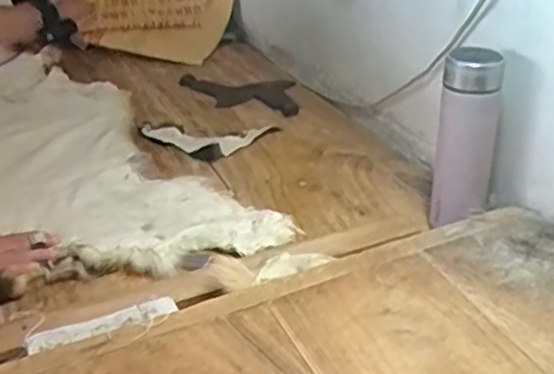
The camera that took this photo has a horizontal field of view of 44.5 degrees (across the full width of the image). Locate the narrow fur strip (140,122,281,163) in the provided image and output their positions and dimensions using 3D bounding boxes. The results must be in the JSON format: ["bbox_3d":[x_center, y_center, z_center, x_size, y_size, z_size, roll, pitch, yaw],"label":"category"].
[{"bbox_3d":[-0.106,-0.083,1.098,0.224,0.019,0.116,-6,31,-4],"label":"narrow fur strip"}]

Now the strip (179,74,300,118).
[{"bbox_3d":[-0.073,-0.175,1.273,0.226,0.020,0.152,-2,31,3],"label":"strip"}]

